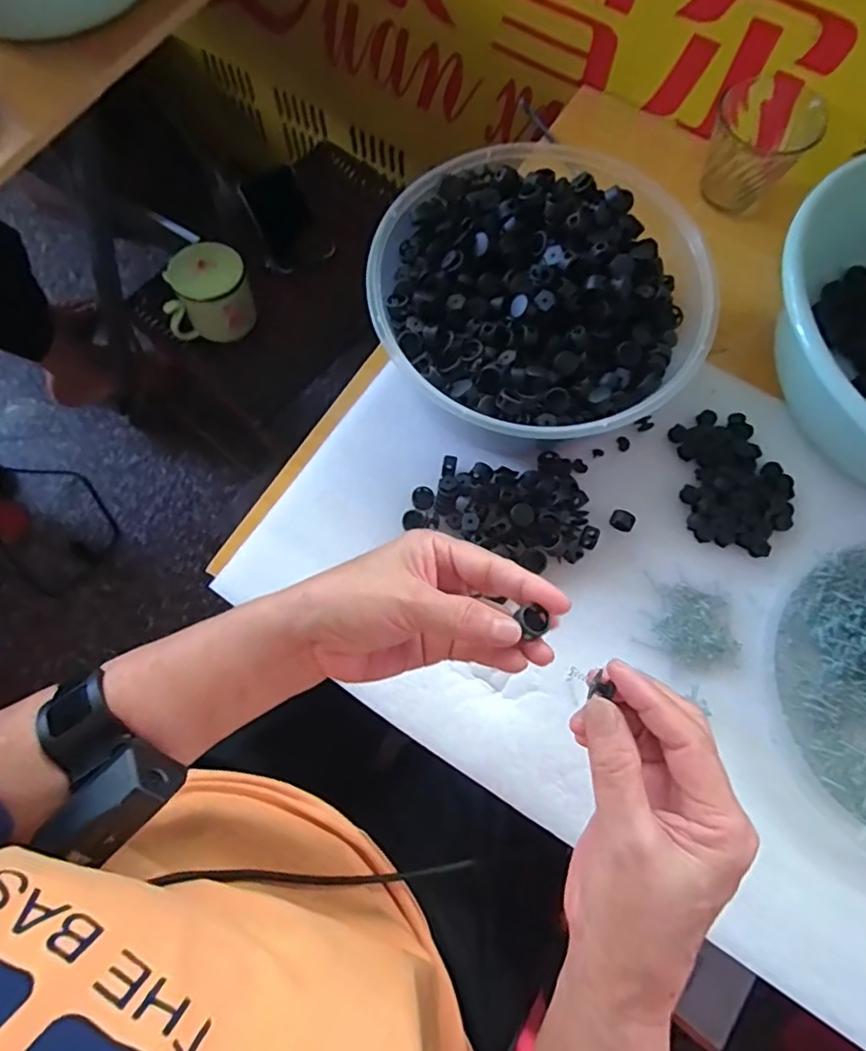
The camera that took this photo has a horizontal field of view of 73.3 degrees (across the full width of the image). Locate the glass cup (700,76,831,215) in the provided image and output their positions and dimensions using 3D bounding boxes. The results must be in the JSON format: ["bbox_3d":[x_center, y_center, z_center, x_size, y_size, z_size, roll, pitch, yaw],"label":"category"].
[{"bbox_3d":[0.292,-0.342,0.532,0.088,0.075,0.081,0,74,0],"label":"glass cup"}]

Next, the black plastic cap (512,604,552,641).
[{"bbox_3d":[0.052,0.050,0.302,0.018,0.009,0.016,-27,76,-8],"label":"black plastic cap"}]

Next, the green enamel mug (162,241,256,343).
[{"bbox_3d":[-0.273,-0.280,0.706,0.102,0.081,0.076,-12,74,-4],"label":"green enamel mug"}]

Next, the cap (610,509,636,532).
[{"bbox_3d":[0.150,-0.004,0.460,0.018,0.014,0.015,25,75,7],"label":"cap"}]

